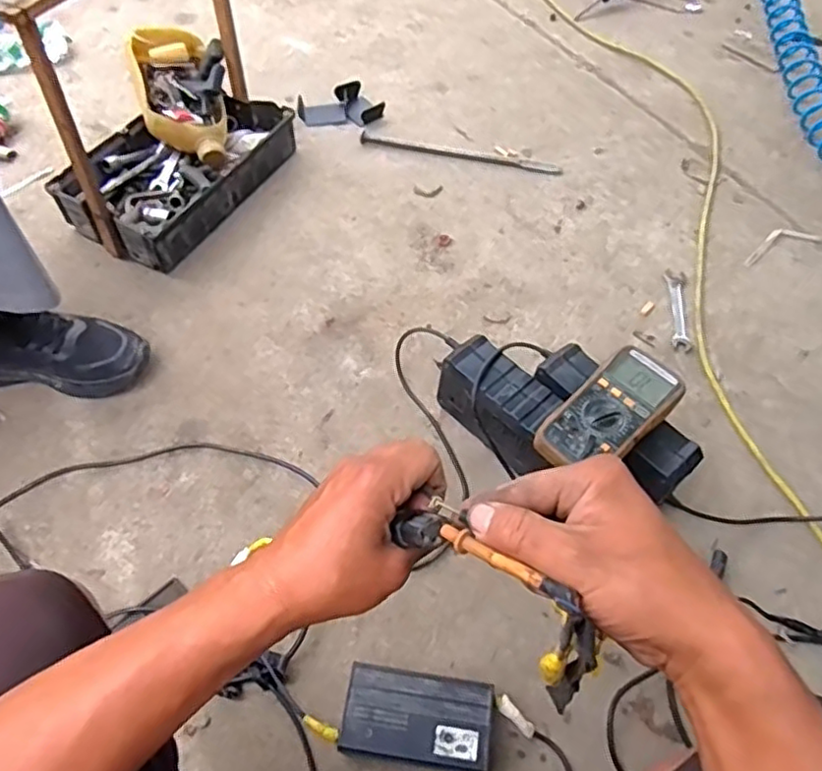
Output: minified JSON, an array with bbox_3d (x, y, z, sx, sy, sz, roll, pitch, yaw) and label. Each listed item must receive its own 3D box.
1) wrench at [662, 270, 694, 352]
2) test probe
[{"bbox_3d":[0.401,-0.112,0.966,0.032,0.004,0.147,5,60,2],"label":"wrench"},{"bbox_3d":[0.046,0.089,0.320,0.009,0.006,0.088,-44,37,-22],"label":"test probe"}]

